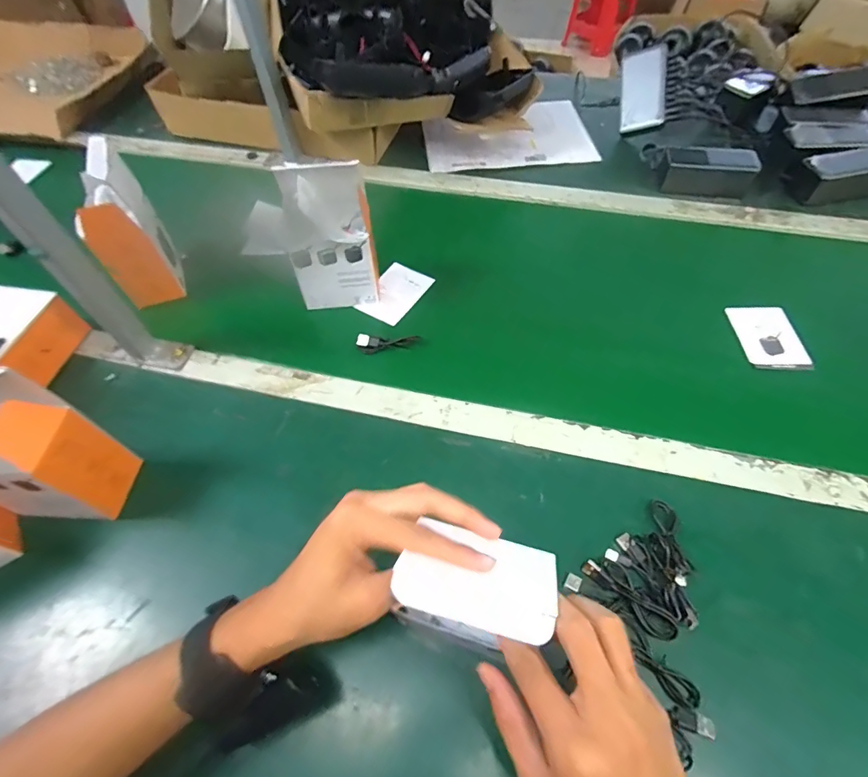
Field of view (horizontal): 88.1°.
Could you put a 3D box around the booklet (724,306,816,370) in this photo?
[{"bbox_3d":[0.414,-0.065,0.558,0.071,0.009,0.099,0,57,2],"label":"booklet"}]

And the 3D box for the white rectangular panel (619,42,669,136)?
[{"bbox_3d":[0.353,-0.505,0.755,0.068,0.017,0.132,3,95,31],"label":"white rectangular panel"}]

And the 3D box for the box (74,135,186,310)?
[{"bbox_3d":[-0.374,-0.188,0.545,0.077,0.172,0.098,-29,61,-16],"label":"box"}]

